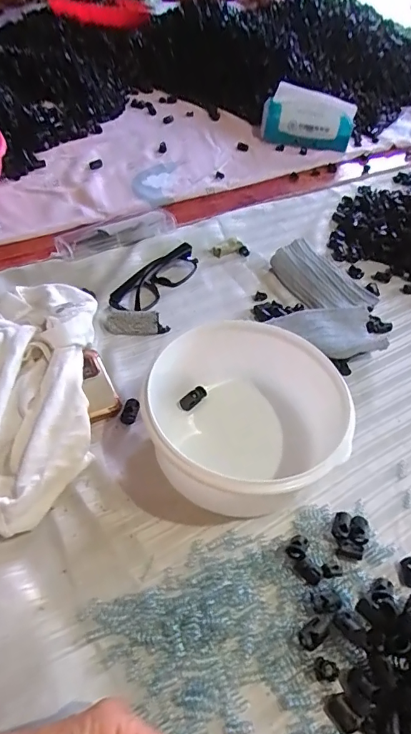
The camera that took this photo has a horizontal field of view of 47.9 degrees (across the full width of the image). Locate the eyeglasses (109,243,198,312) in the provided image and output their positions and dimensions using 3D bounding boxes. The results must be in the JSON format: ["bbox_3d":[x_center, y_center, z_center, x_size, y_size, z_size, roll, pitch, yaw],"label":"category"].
[{"bbox_3d":[-0.058,-0.108,0.565,0.037,0.022,0.136,29,51,19],"label":"eyeglasses"}]

